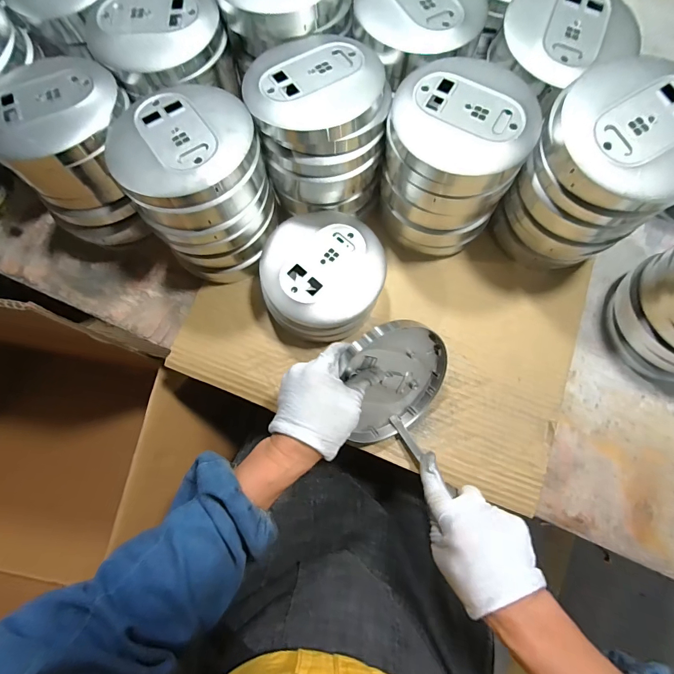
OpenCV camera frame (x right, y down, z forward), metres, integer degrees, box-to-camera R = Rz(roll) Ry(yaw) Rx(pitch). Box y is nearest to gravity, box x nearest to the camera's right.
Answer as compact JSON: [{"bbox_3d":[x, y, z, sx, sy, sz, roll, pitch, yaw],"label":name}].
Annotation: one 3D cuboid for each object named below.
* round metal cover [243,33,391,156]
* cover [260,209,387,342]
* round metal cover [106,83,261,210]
[{"bbox_3d":[-0.026,-0.246,0.366,0.126,0.046,0.127,-28,77,-6],"label":"round metal cover"},{"bbox_3d":[-0.015,-0.071,0.404,0.129,0.034,0.142,7,78,2],"label":"cover"},{"bbox_3d":[-0.142,-0.180,0.342,0.131,0.039,0.120,0,76,1],"label":"round metal cover"}]

